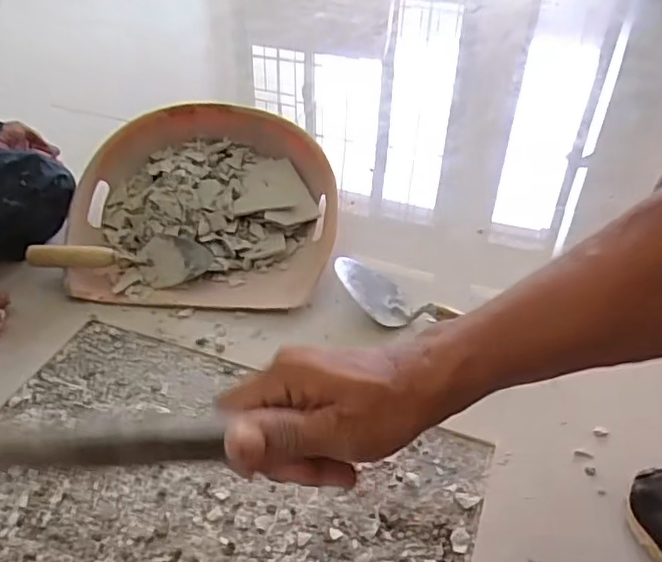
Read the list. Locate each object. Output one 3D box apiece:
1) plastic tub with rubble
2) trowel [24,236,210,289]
[{"bbox_3d":[-0.210,-0.129,1.017,0.432,0.152,0.358,5,41,3],"label":"plastic tub with rubble"},{"bbox_3d":[-0.328,-0.037,0.962,0.277,0.067,0.072,4,41,2],"label":"trowel"}]

